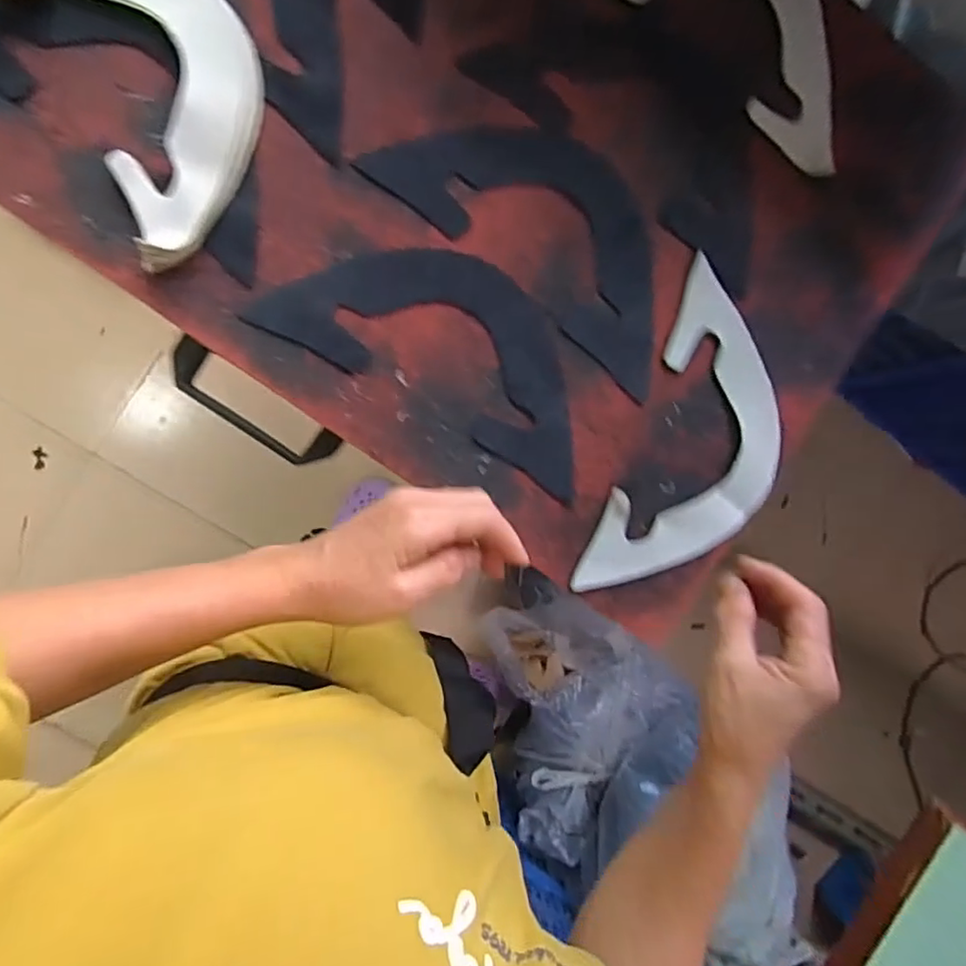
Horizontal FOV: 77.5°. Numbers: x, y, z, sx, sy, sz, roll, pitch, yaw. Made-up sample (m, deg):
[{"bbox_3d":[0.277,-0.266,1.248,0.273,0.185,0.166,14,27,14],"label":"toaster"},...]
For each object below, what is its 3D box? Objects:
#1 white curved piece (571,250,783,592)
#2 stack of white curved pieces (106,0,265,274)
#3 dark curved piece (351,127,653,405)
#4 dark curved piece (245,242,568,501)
[{"bbox_3d":[0.173,-0.024,0.468,0.118,0.017,0.256,21,93,-4],"label":"white curved piece"},{"bbox_3d":[-0.228,-0.288,0.403,0.126,0.036,0.258,-29,95,0],"label":"stack of white curved pieces"},{"bbox_3d":[0.051,-0.191,0.449,0.257,0.009,0.111,38,92,-5],"label":"dark curved piece"},{"bbox_3d":[-0.021,-0.105,0.443,0.256,0.011,0.119,30,93,-5],"label":"dark curved piece"}]

